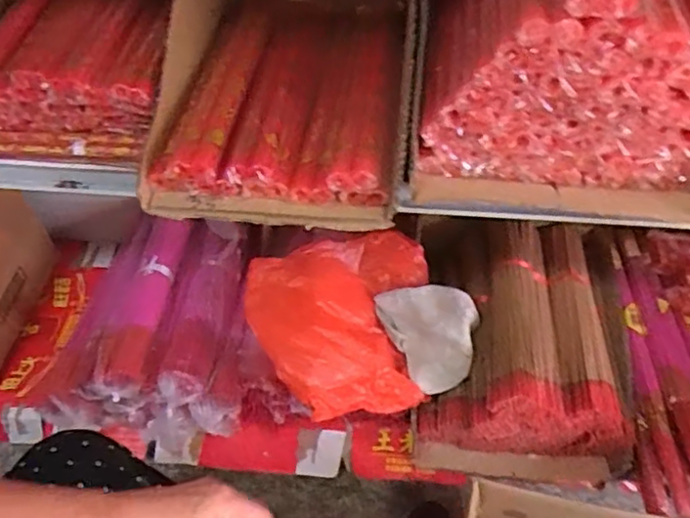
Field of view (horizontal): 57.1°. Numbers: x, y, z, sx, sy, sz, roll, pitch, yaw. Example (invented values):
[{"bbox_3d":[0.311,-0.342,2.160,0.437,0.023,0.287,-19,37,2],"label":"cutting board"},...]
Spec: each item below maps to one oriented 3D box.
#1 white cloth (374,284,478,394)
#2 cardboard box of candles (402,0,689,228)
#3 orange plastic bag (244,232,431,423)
[{"bbox_3d":[0.131,0.100,0.953,0.119,0.075,0.172,-20,53,-14],"label":"white cloth"},{"bbox_3d":[0.234,-0.233,0.670,0.316,0.236,0.347,7,51,8],"label":"cardboard box of candles"},{"bbox_3d":[0.013,0.092,0.995,0.311,0.079,0.302,-13,51,-9],"label":"orange plastic bag"}]

